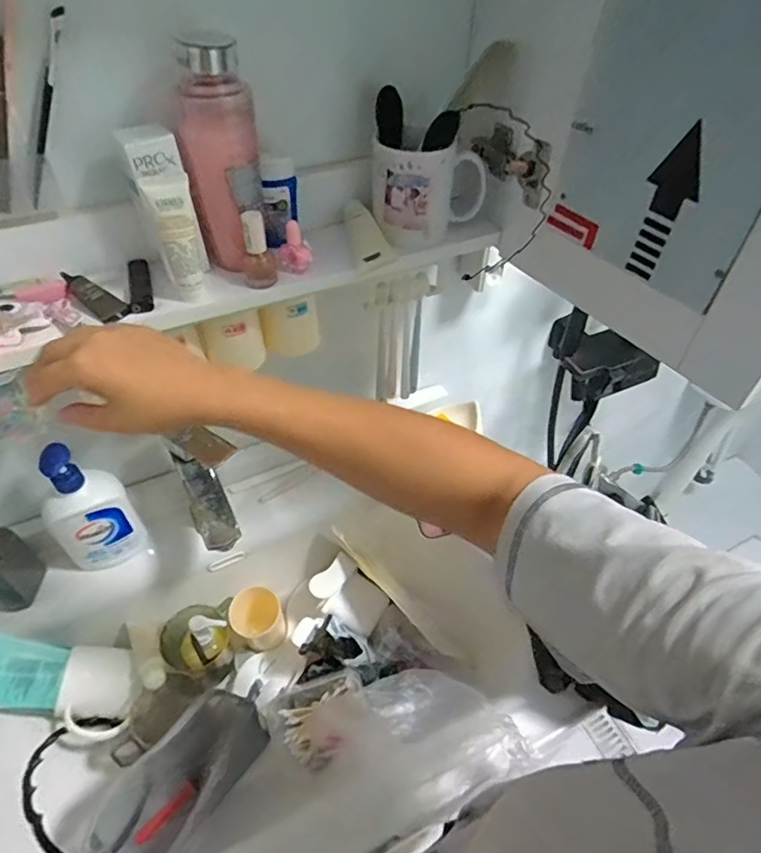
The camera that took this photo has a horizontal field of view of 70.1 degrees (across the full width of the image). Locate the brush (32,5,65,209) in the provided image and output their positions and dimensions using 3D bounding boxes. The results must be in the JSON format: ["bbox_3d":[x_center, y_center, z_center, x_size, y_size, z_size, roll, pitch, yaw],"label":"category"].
[{"bbox_3d":[-0.263,-0.248,0.426,0.011,0.144,0.008,40,28,31],"label":"brush"}]

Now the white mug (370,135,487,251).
[{"bbox_3d":[0.044,-0.245,0.551,0.103,0.089,0.072,-29,53,-26],"label":"white mug"}]

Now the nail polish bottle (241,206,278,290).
[{"bbox_3d":[-0.112,-0.161,0.491,0.032,0.067,0.026,-7,47,-8],"label":"nail polish bottle"}]

